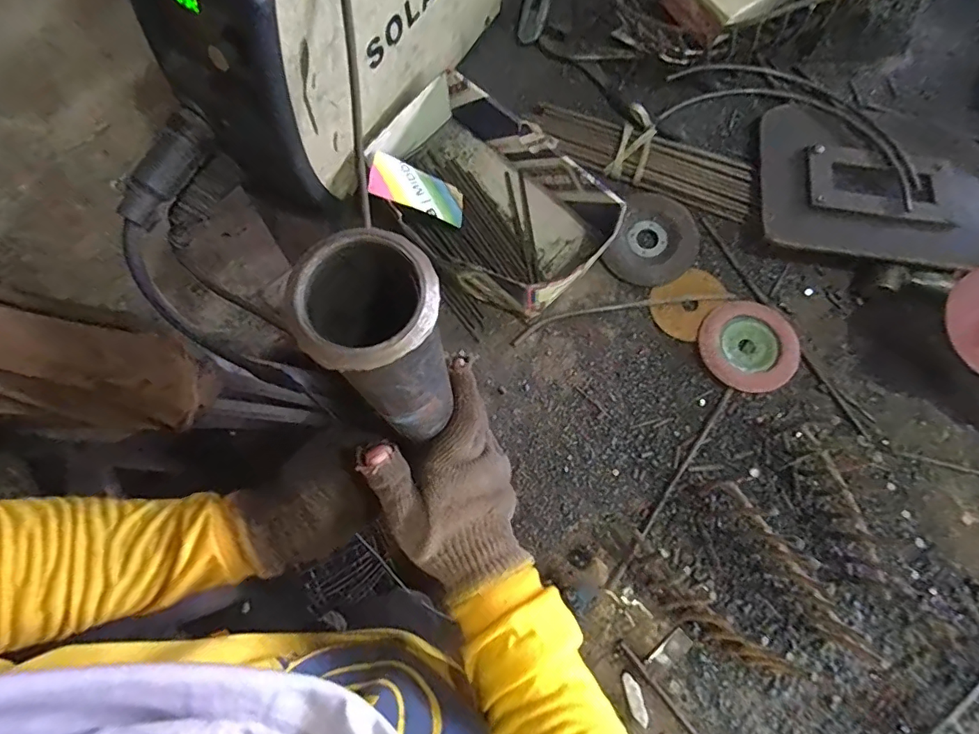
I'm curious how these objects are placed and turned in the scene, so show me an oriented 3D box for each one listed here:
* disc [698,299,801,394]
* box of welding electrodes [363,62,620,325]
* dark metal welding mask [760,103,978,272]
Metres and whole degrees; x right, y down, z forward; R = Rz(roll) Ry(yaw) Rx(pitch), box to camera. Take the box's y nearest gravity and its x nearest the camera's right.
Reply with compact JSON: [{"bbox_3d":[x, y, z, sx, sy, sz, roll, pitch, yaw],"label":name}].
[{"bbox_3d":[0.246,-0.021,0.478,0.088,0.011,0.083,0,76,2],"label":"disc"},{"bbox_3d":[0.000,-0.160,0.491,0.235,0.062,0.151,41,81,10],"label":"box of welding electrodes"},{"bbox_3d":[0.383,-0.182,0.501,0.214,0.029,0.171,10,77,4],"label":"dark metal welding mask"}]

